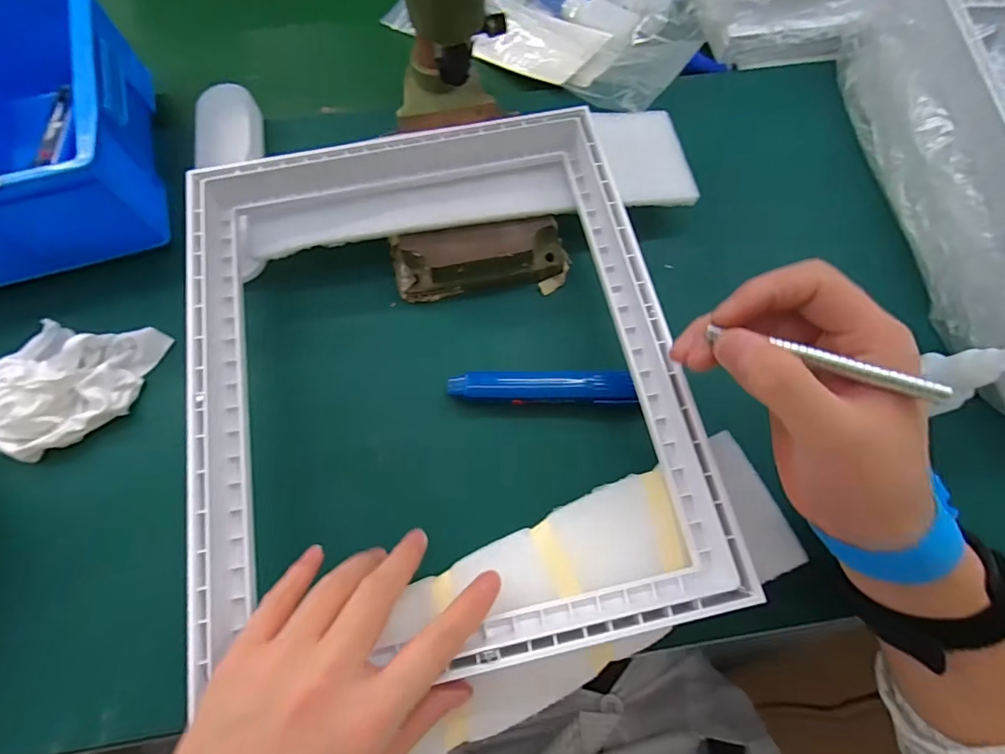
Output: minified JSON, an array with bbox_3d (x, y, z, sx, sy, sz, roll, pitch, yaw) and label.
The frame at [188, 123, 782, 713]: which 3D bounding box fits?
[{"bbox_3d":[-0.030,-0.012,0.289,0.290,0.028,0.328,-11,72,-5],"label":"frame"}]

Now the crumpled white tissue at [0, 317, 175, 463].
[{"bbox_3d":[-0.287,0.008,0.329,0.087,0.042,0.100,12,71,3],"label":"crumpled white tissue"}]

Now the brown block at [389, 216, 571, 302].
[{"bbox_3d":[-0.016,-0.086,0.360,0.130,0.041,0.046,-6,71,-3],"label":"brown block"}]

